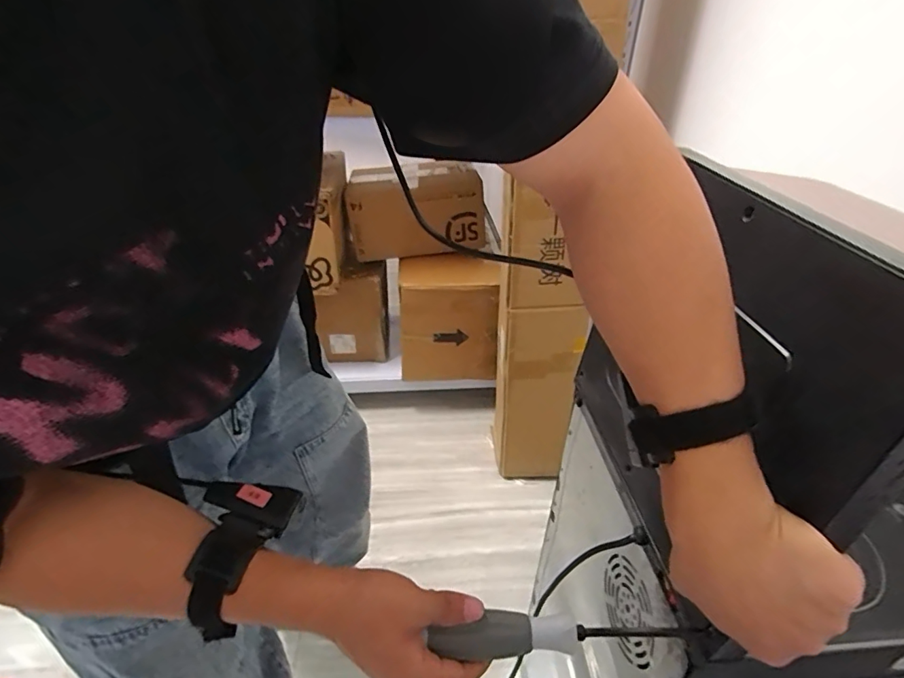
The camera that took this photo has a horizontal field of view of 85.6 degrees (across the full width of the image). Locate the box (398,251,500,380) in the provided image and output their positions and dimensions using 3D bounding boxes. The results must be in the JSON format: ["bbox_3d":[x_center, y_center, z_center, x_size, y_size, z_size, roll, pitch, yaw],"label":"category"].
[{"bbox_3d":[-0.013,-0.055,1.488,0.289,0.348,0.145,1,33,-2],"label":"box"}]

